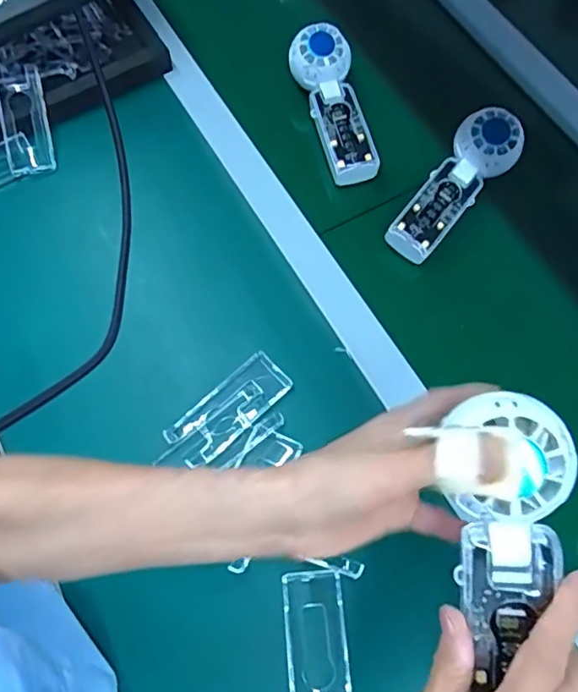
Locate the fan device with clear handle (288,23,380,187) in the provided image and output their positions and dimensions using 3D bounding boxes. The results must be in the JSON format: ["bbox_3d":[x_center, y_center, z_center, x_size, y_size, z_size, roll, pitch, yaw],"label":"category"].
[{"bbox_3d":[0.048,-0.240,0.549,0.057,0.029,0.156,-15,83,-10],"label":"fan device with clear handle"}]

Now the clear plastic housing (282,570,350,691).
[{"bbox_3d":[0.021,0.224,0.400,0.043,0.012,0.108,-4,69,-2],"label":"clear plastic housing"}]

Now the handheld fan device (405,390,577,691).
[{"bbox_3d":[0.100,0.095,0.262,0.069,0.036,0.137,-9,106,-8],"label":"handheld fan device"}]

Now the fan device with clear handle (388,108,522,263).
[{"bbox_3d":[0.155,-0.151,0.517,0.056,0.027,0.162,38,85,13],"label":"fan device with clear handle"}]

